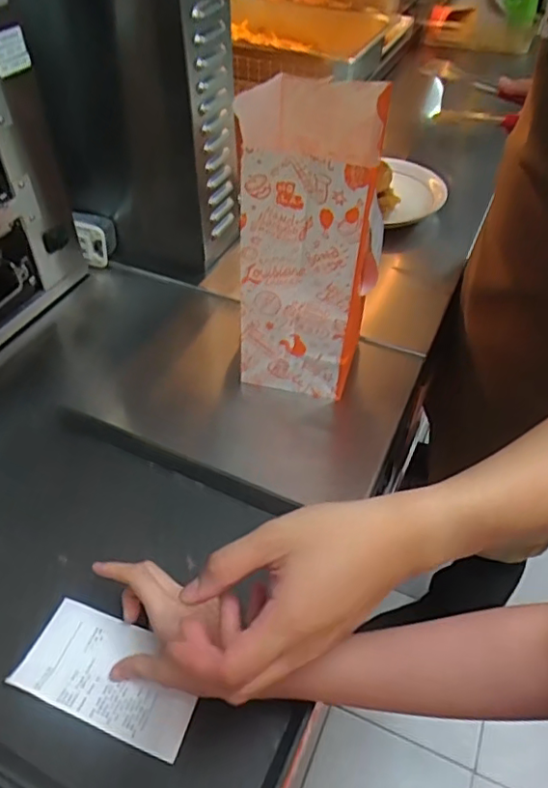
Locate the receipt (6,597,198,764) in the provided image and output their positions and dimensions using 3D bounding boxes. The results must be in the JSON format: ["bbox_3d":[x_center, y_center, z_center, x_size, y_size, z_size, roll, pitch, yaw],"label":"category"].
[{"bbox_3d":[-0.130,0.225,0.473,0.143,0.010,0.076,16,49,14],"label":"receipt"}]

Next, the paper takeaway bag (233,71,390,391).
[{"bbox_3d":[0.035,-0.166,0.660,0.132,0.296,0.201,6,47,5],"label":"paper takeaway bag"}]

